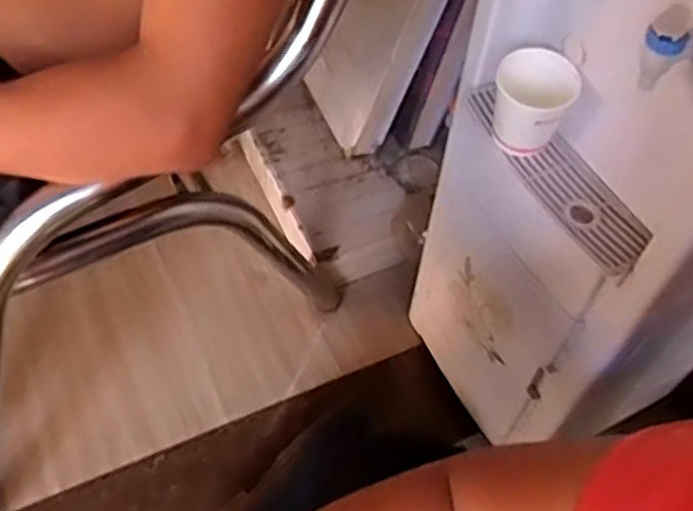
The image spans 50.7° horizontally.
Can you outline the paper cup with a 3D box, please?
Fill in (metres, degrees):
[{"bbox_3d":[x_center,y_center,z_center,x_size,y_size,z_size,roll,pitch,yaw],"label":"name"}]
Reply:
[{"bbox_3d":[0.160,-0.128,0.632,0.067,0.072,0.064,1,55,-2],"label":"paper cup"}]

